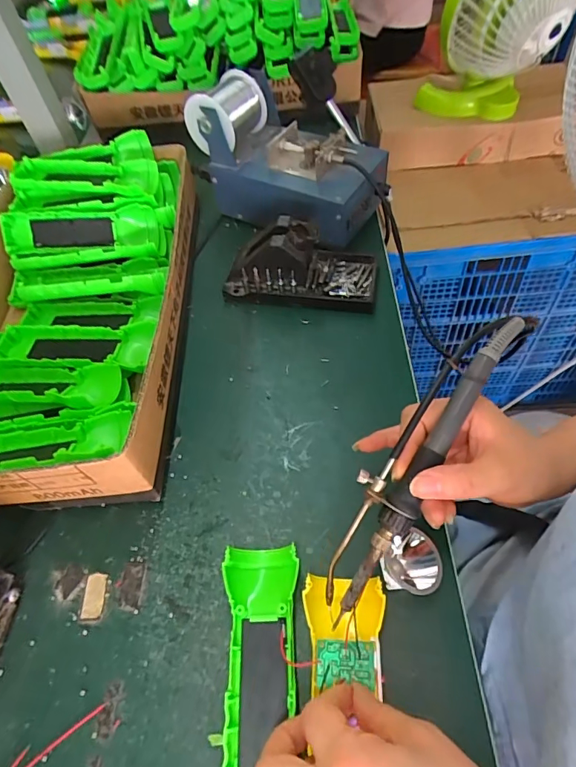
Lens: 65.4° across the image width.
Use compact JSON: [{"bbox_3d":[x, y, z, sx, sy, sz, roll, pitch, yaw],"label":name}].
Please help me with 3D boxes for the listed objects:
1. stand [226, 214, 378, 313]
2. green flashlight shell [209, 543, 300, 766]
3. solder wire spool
[{"bbox_3d":[0.015,-0.130,0.470,0.155,0.073,0.079,8,56,9],"label":"stand"},{"bbox_3d":[-0.020,0.187,0.282,0.049,0.025,0.162,-1,55,4],"label":"green flashlight shell"},{"bbox_3d":[-0.071,-0.301,0.506,0.070,0.068,0.070,23,60,19],"label":"solder wire spool"}]

